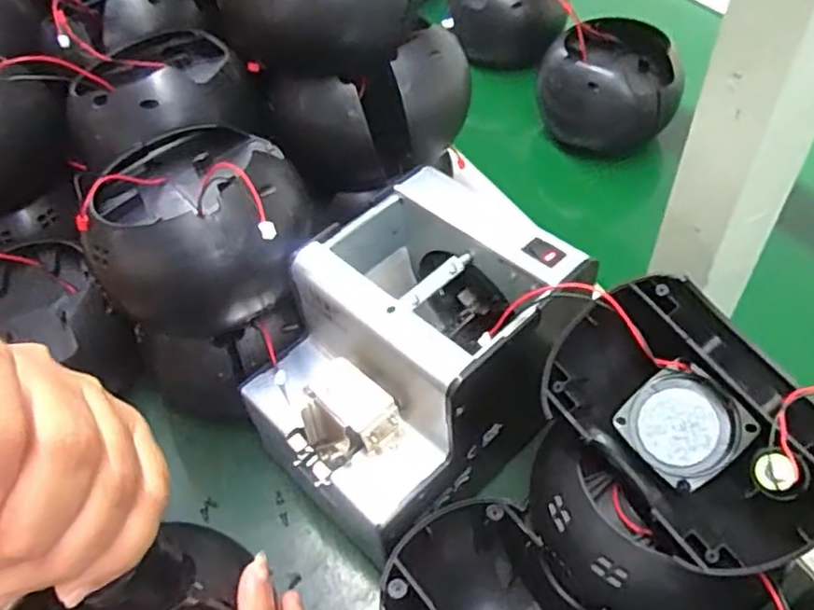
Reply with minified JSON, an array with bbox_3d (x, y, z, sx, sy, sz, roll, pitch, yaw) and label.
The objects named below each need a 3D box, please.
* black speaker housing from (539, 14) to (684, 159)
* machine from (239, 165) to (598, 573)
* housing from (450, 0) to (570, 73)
[{"bbox_3d":[0.193,-0.211,0.648,0.115,0.094,0.107,7,51,11],"label":"black speaker housing"},{"bbox_3d":[0.001,0.039,0.404,0.168,0.143,0.147,-36,56,-22],"label":"machine"},{"bbox_3d":[0.123,-0.339,0.768,0.122,0.101,0.109,9,52,13],"label":"housing"}]

